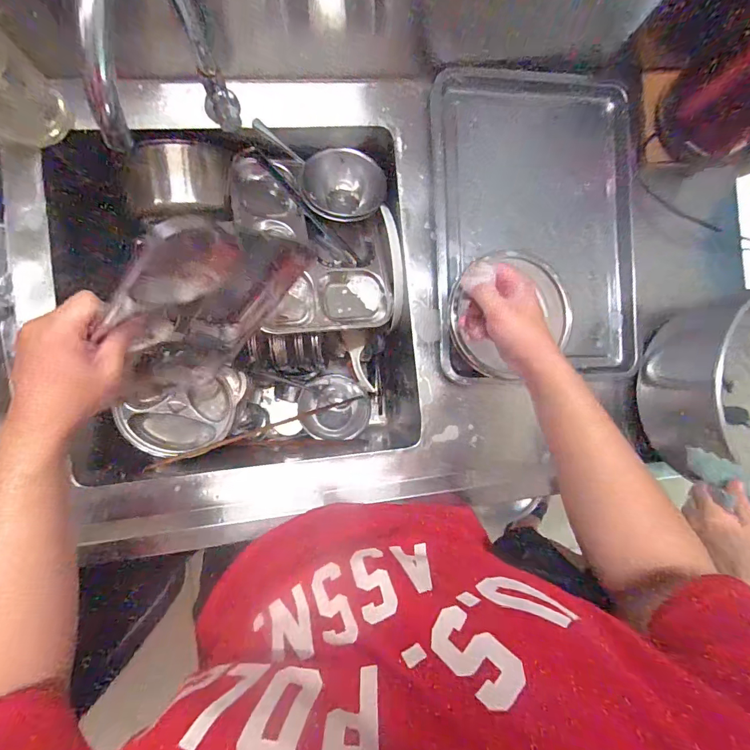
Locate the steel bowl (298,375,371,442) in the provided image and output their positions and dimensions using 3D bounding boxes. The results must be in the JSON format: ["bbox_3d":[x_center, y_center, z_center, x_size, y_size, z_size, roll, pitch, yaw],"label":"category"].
[{"bbox_3d":[-0.080,0.065,0.795,0.137,0.041,0.128,0,68,1],"label":"steel bowl"}]

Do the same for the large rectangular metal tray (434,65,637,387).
[{"bbox_3d":[0.248,-0.234,0.641,0.310,0.051,0.477,-2,90,-8],"label":"large rectangular metal tray"}]

